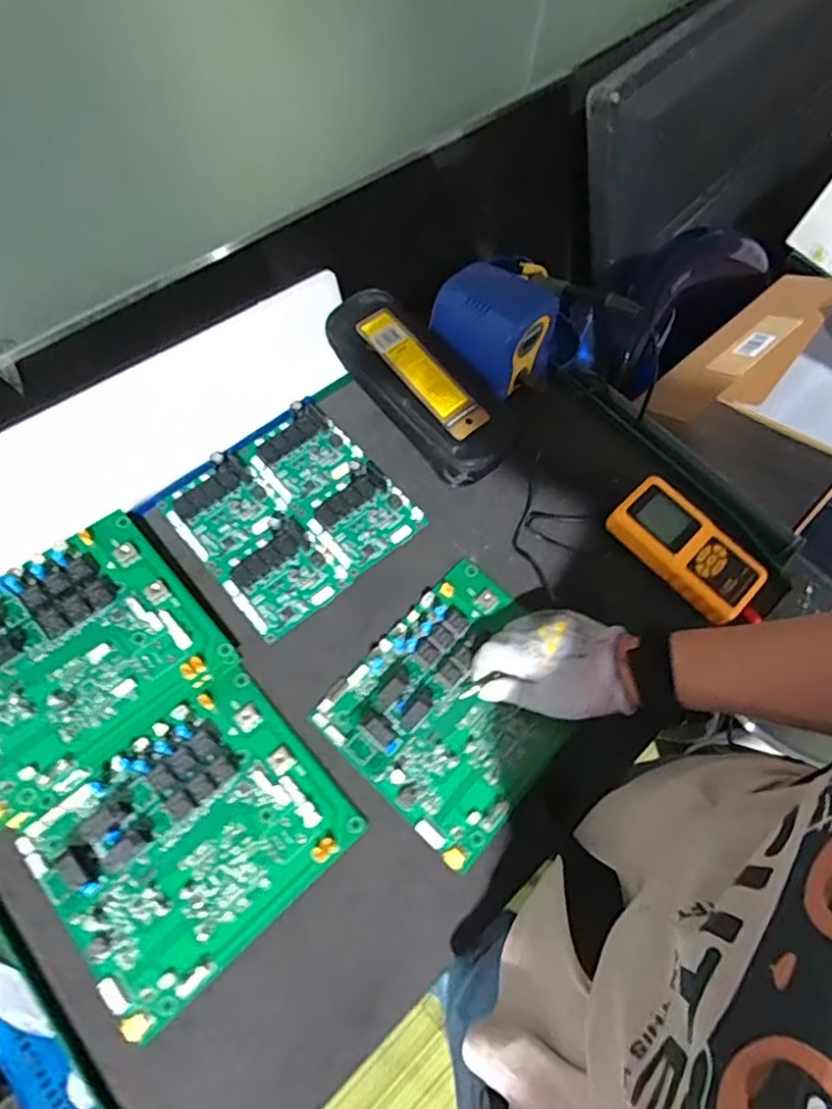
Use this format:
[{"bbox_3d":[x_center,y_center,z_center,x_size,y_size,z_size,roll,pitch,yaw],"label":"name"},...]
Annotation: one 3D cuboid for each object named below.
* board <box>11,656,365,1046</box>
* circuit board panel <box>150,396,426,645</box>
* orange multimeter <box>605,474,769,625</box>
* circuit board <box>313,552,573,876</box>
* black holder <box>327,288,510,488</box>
[{"bbox_3d":[-0.170,0.209,0.451,0.202,0.026,0.171,-39,75,-17],"label":"board"},{"bbox_3d":[-0.118,-0.044,0.568,0.187,0.019,0.181,-38,75,-17],"label":"circuit board panel"},{"bbox_3d":[0.256,-0.008,0.564,0.072,0.022,0.141,-40,75,-17],"label":"orange multimeter"},{"bbox_3d":[0.039,0.120,0.500,0.170,0.029,0.197,42,71,13],"label":"circuit board"},{"bbox_3d":[0.004,-0.172,0.611,0.094,0.048,0.228,-39,75,-17],"label":"black holder"}]

